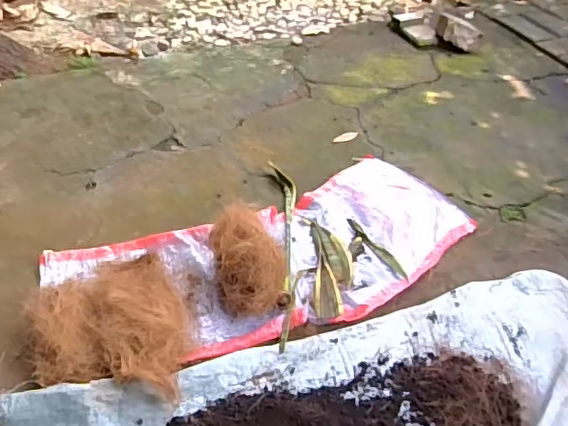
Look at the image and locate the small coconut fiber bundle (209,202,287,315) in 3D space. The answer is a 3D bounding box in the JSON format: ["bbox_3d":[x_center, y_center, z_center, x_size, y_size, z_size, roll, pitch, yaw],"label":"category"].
[{"bbox_3d":[-0.058,0.082,0.917,0.121,0.109,0.155,0,40,-2],"label":"small coconut fiber bundle"}]

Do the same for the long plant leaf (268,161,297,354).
[{"bbox_3d":[0.004,0.043,1.023,0.050,0.026,0.482,-2,38,-1],"label":"long plant leaf"}]

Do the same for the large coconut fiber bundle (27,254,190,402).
[{"bbox_3d":[-0.267,0.170,0.838,0.242,0.085,0.230,-1,38,1],"label":"large coconut fiber bundle"}]

